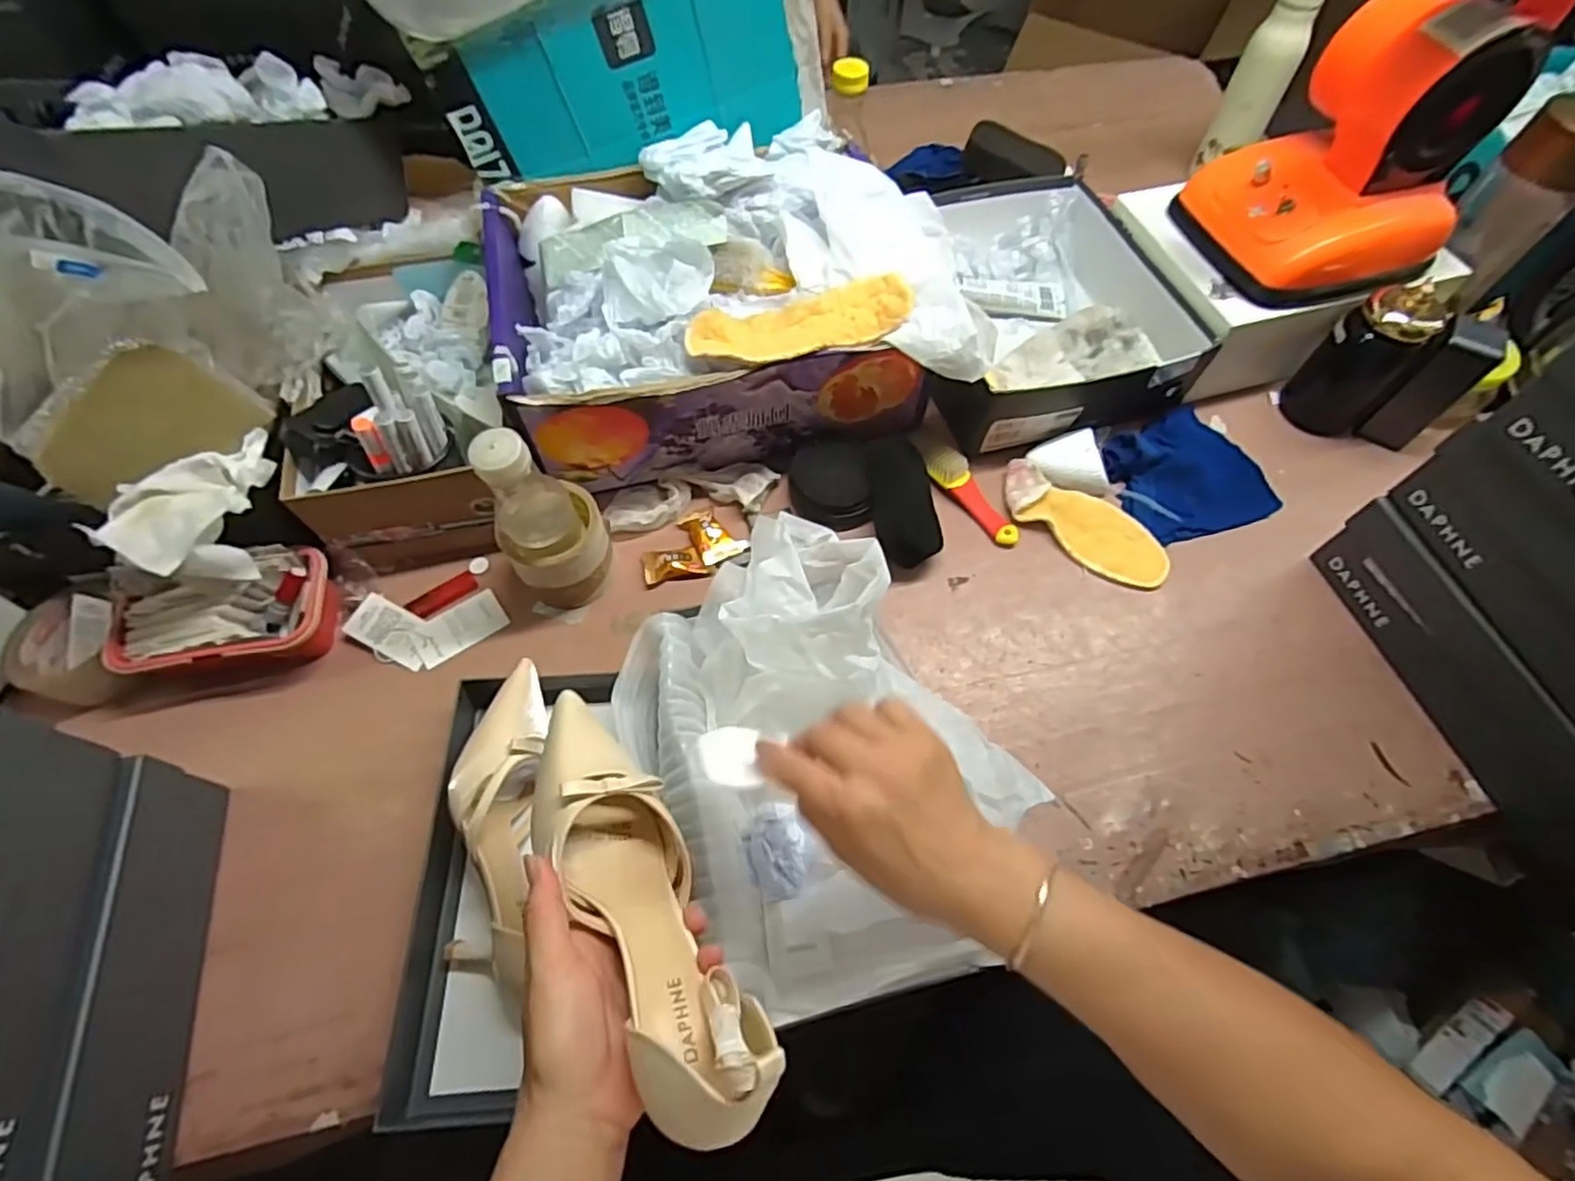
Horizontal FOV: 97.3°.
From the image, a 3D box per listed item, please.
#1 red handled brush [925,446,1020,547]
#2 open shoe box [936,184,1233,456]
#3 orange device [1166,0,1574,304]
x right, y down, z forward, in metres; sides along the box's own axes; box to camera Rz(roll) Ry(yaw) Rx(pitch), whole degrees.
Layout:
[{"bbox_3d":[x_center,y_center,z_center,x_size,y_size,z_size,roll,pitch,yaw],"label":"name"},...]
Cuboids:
[{"bbox_3d":[0.186,-0.094,0.694,0.038,0.021,0.120,-35,82,-18],"label":"red handled brush"},{"bbox_3d":[0.256,-0.322,0.769,0.273,0.097,0.333,-15,63,-9],"label":"open shoe box"},{"bbox_3d":[0.519,-0.409,0.636,0.184,0.191,0.184,-21,64,-12],"label":"orange device"}]

